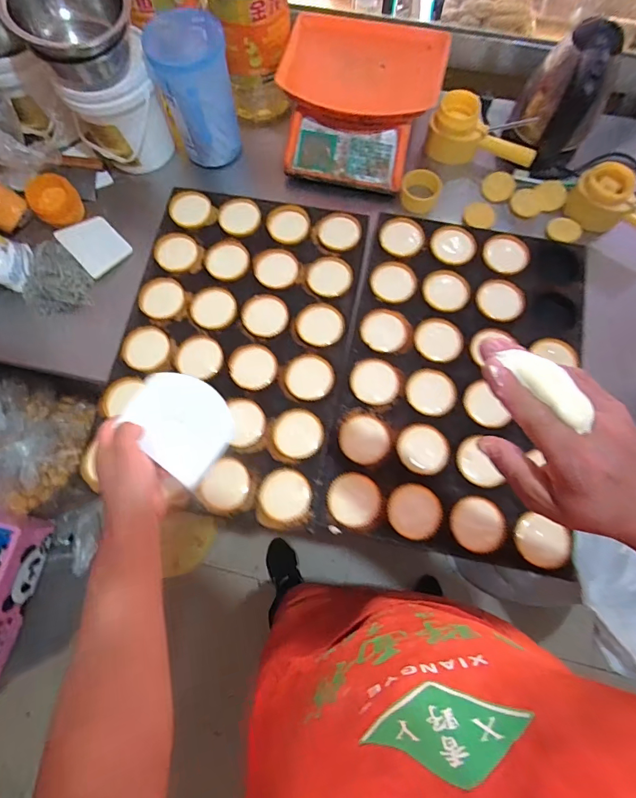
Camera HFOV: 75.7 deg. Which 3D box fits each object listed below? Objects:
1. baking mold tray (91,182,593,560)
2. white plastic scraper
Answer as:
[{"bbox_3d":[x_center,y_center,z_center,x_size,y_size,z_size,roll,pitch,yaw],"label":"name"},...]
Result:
[{"bbox_3d":[0.047,-0.074,0.693,0.744,0.049,0.562,10,74,4],"label":"baking mold tray"},{"bbox_3d":[-0.145,0.024,0.433,0.111,0.004,0.090,37,75,8],"label":"white plastic scraper"}]

